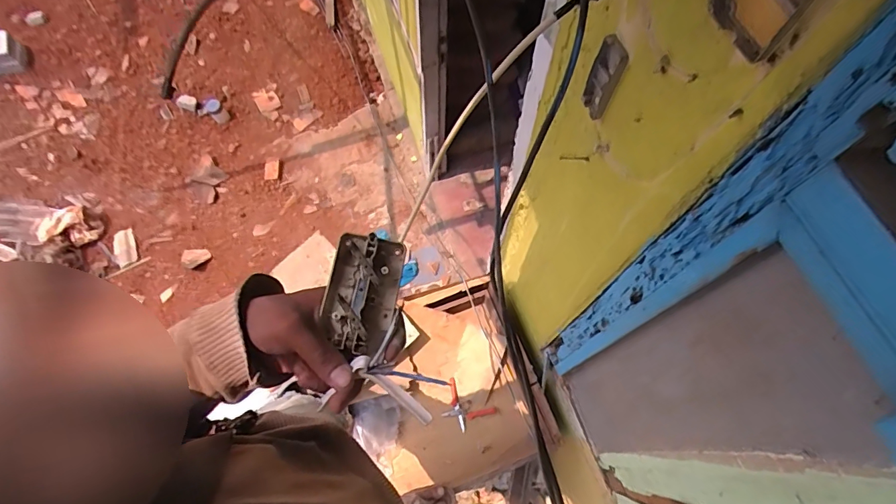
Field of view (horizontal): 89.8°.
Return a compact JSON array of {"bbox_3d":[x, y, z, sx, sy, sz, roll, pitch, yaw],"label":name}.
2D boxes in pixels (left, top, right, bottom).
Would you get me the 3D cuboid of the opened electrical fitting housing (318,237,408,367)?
[{"bbox_3d":[-0.070,0.035,0.360,0.056,0.030,0.098,9,66,3],"label":"opened electrical fitting housing"}]

